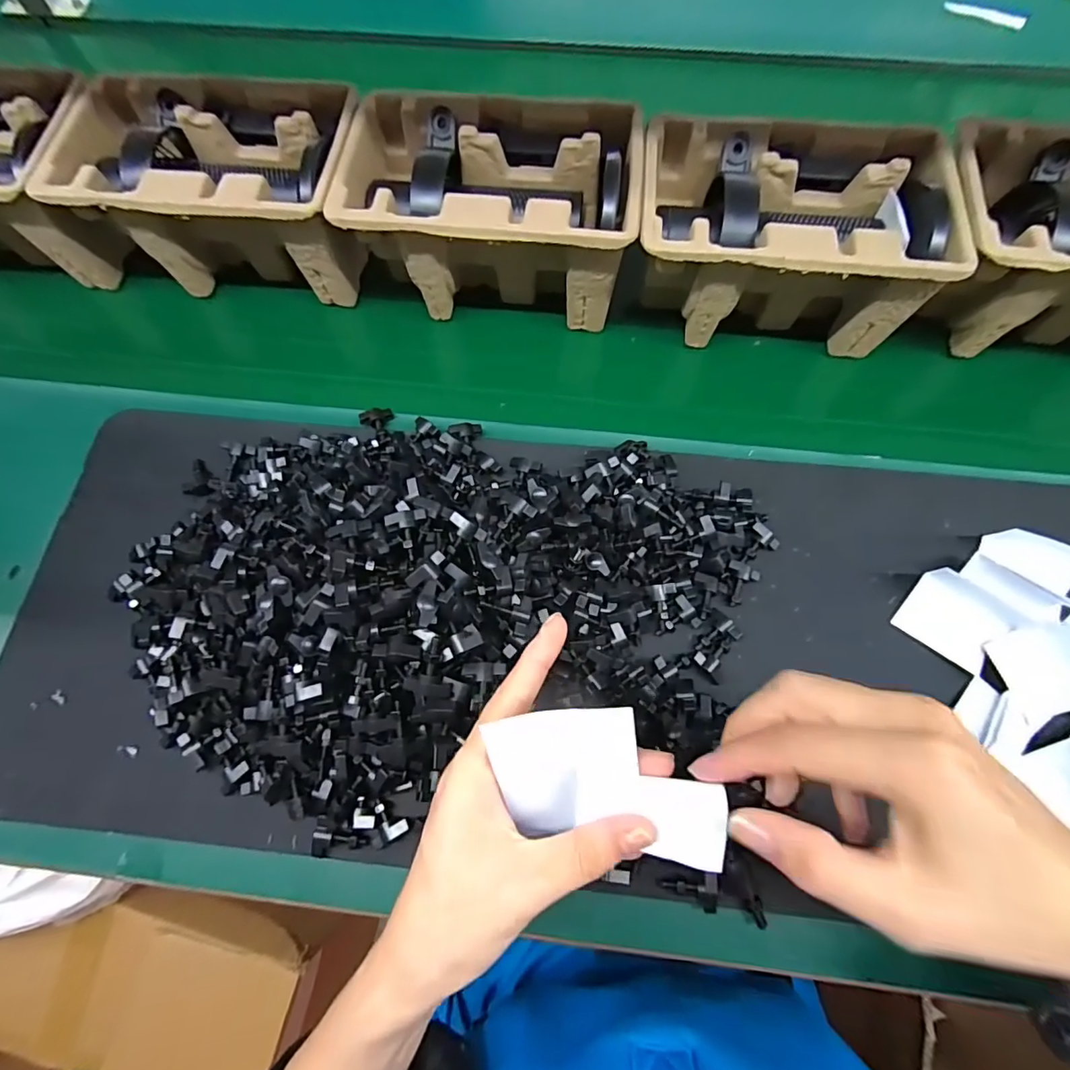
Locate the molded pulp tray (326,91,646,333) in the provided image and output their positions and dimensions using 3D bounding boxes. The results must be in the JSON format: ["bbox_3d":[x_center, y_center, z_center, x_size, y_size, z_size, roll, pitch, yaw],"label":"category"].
[{"bbox_3d":[-0.035,-0.261,0.428,0.230,0.103,0.141,4,68,6],"label":"molded pulp tray"}]

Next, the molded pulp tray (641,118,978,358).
[{"bbox_3d":[0.192,-0.232,0.414,0.216,0.107,0.142,7,68,7],"label":"molded pulp tray"}]

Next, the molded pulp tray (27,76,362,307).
[{"bbox_3d":[-0.254,-0.288,0.441,0.227,0.107,0.150,1,67,4],"label":"molded pulp tray"}]

